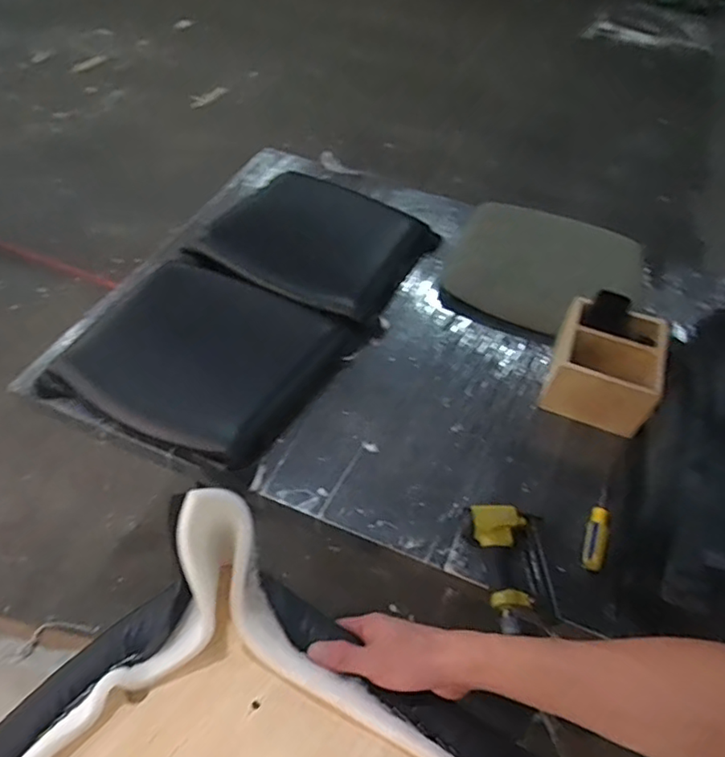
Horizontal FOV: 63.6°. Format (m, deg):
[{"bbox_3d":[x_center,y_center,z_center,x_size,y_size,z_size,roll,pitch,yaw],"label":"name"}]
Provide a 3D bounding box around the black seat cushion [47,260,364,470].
[{"bbox_3d":[-0.333,-0.063,1.243,0.482,0.074,0.454,23,52,16],"label":"black seat cushion"}]

